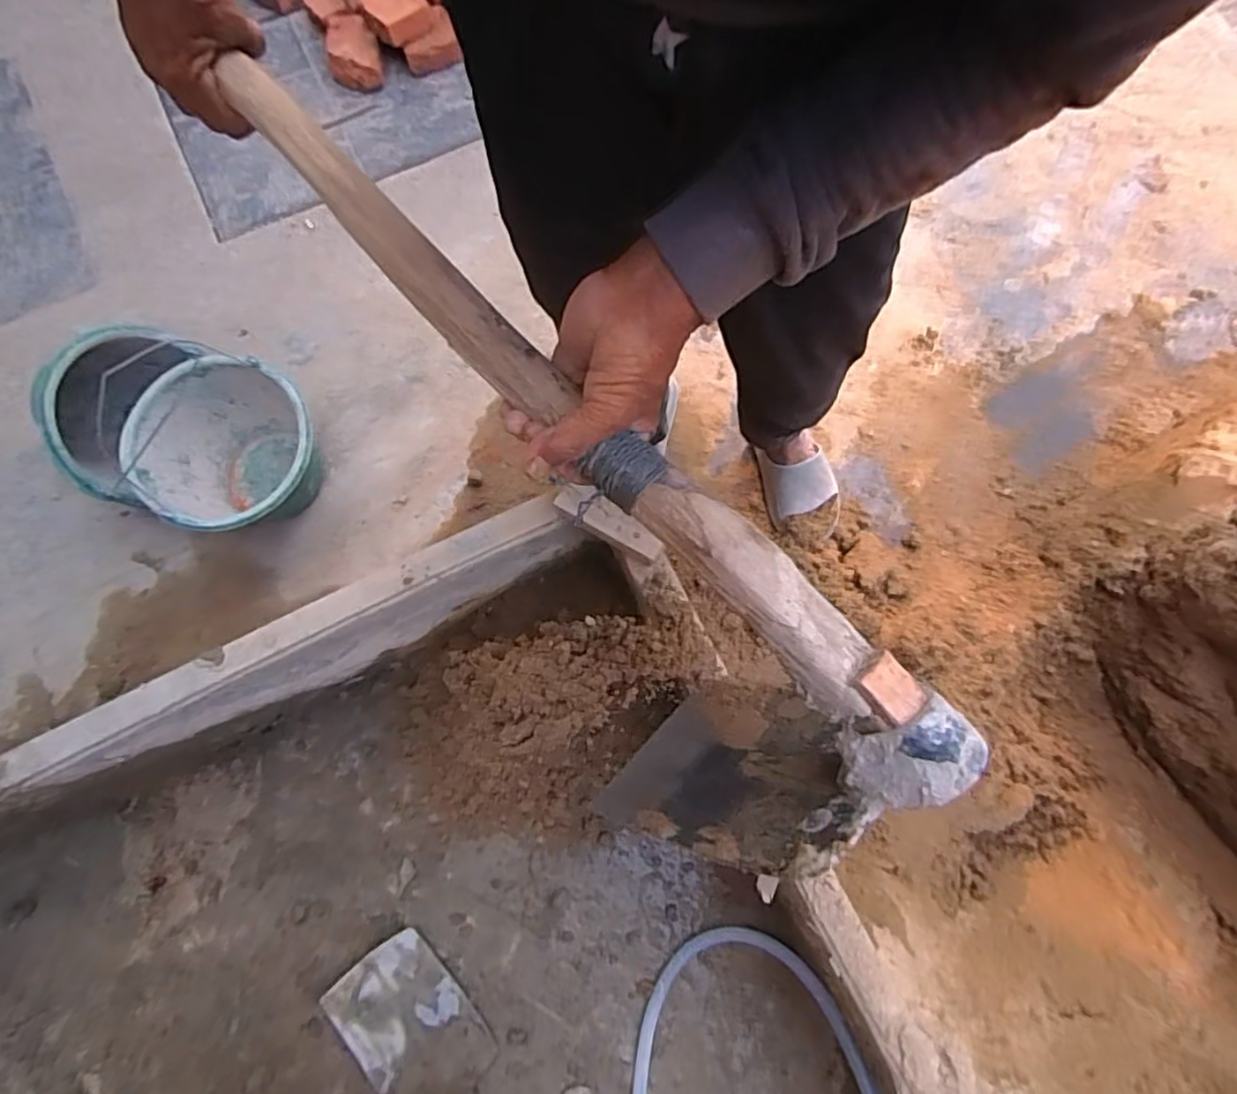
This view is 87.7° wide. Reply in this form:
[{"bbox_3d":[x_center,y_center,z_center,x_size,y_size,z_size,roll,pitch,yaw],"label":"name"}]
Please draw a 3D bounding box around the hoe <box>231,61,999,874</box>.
[{"bbox_3d":[-0.070,-0.072,0.443,0.177,0.238,0.624,-37,89,-7],"label":"hoe"}]

